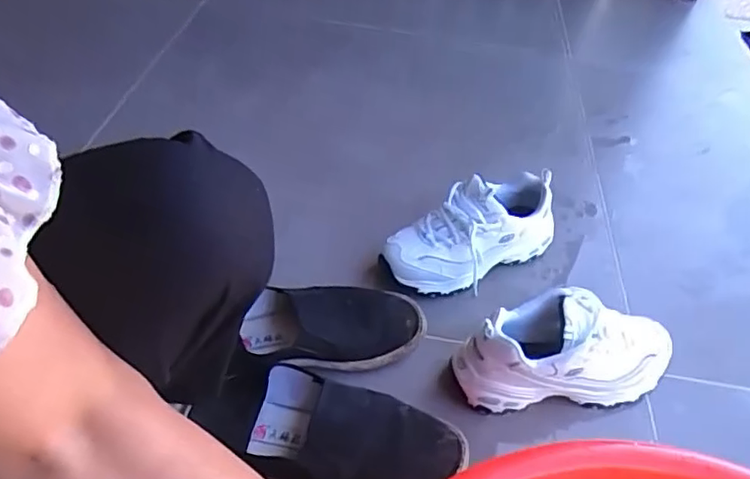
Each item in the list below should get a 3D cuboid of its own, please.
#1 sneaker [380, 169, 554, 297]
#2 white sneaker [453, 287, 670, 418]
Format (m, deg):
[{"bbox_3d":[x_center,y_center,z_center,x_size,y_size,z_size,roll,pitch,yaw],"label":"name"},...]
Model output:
[{"bbox_3d":[0.123,-0.006,0.770,0.230,0.122,0.082,-18,49,-24],"label":"sneaker"},{"bbox_3d":[0.209,0.126,0.659,0.239,0.110,0.087,0,44,-8],"label":"white sneaker"}]

